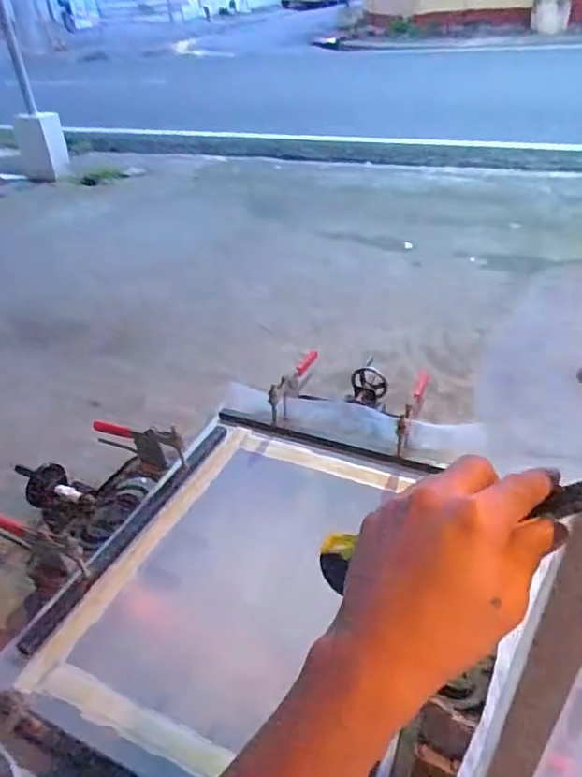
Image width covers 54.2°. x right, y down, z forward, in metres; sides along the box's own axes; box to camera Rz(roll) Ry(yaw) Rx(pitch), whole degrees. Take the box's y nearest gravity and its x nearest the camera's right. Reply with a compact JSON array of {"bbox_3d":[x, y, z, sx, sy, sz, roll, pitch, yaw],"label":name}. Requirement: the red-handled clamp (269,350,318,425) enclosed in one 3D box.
[{"bbox_3d":[0.003,-0.013,1.343,0.048,0.069,0.196,12,40,22],"label":"red-handled clamp"}]

